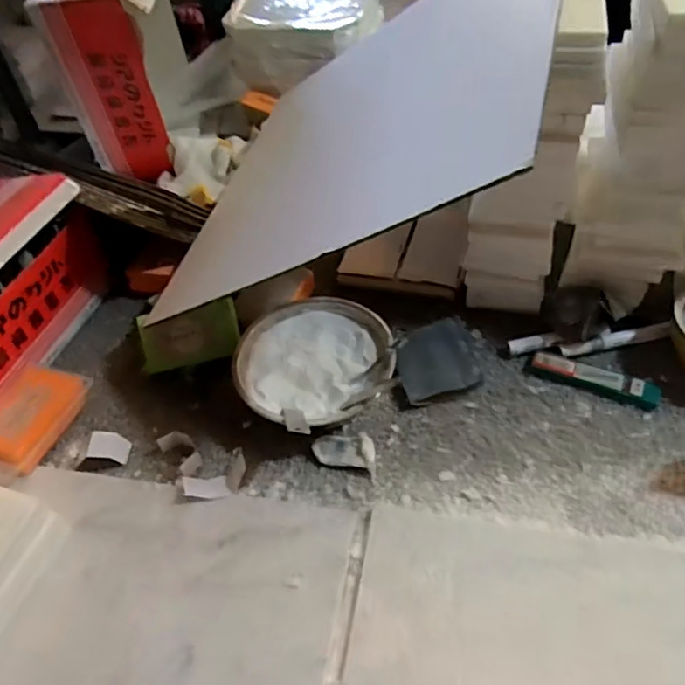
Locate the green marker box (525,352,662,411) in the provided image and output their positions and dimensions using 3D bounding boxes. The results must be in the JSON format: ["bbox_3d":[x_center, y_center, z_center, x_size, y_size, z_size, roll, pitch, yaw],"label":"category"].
[{"bbox_3d":[0.236,0.034,0.562,0.115,0.017,0.023,18,50,20],"label":"green marker box"}]

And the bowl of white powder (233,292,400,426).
[{"bbox_3d":[-0.028,0.027,0.570,0.138,0.056,0.143,-2,46,2],"label":"bowl of white powder"}]

